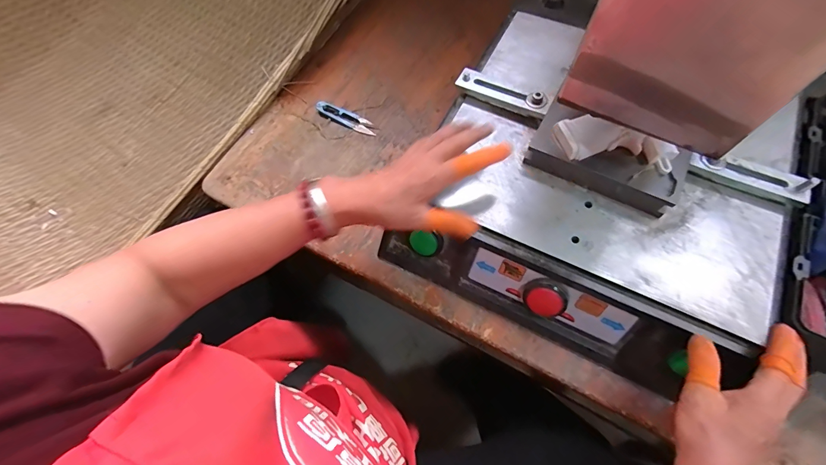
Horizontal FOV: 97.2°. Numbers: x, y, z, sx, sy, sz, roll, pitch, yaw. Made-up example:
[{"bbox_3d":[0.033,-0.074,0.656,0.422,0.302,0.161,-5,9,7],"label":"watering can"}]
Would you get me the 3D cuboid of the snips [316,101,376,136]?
[{"bbox_3d":[-0.100,-0.173,0.550,0.099,0.014,0.024,23,68,12],"label":"snips"}]

